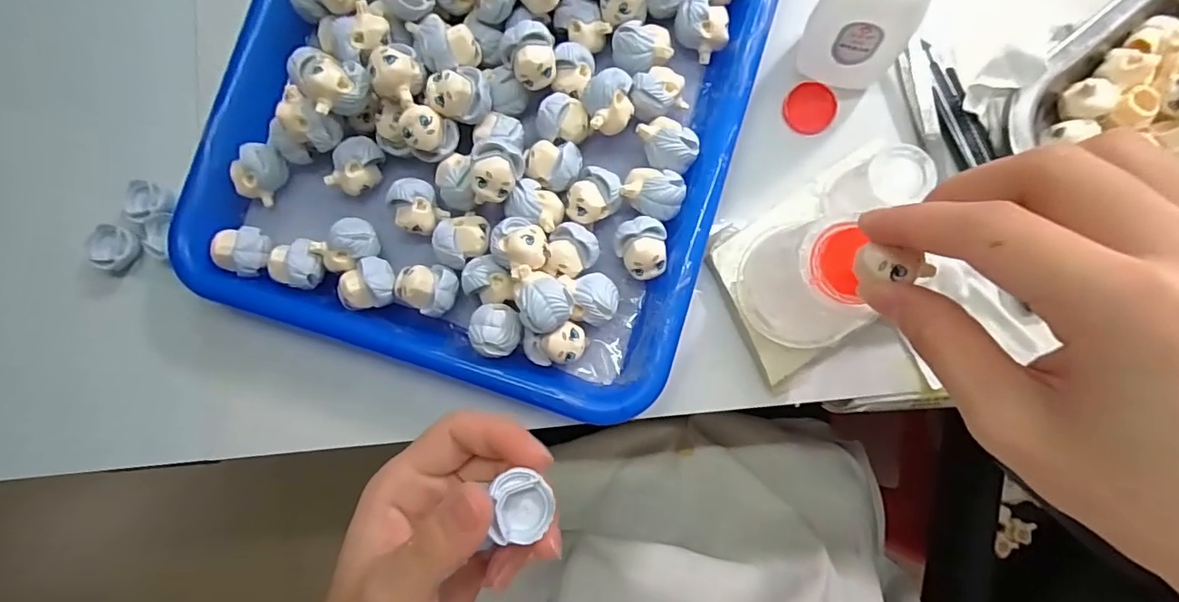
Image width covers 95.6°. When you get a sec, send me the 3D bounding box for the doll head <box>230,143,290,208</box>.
[{"bbox_3d":[-0.166,-0.065,0.269,0.017,0.024,0.027,29,88,7],"label":"doll head"}]

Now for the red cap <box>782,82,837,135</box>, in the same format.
[{"bbox_3d":[0.112,-0.098,0.271,0.026,0.005,0.024,0,85,5],"label":"red cap"}]

